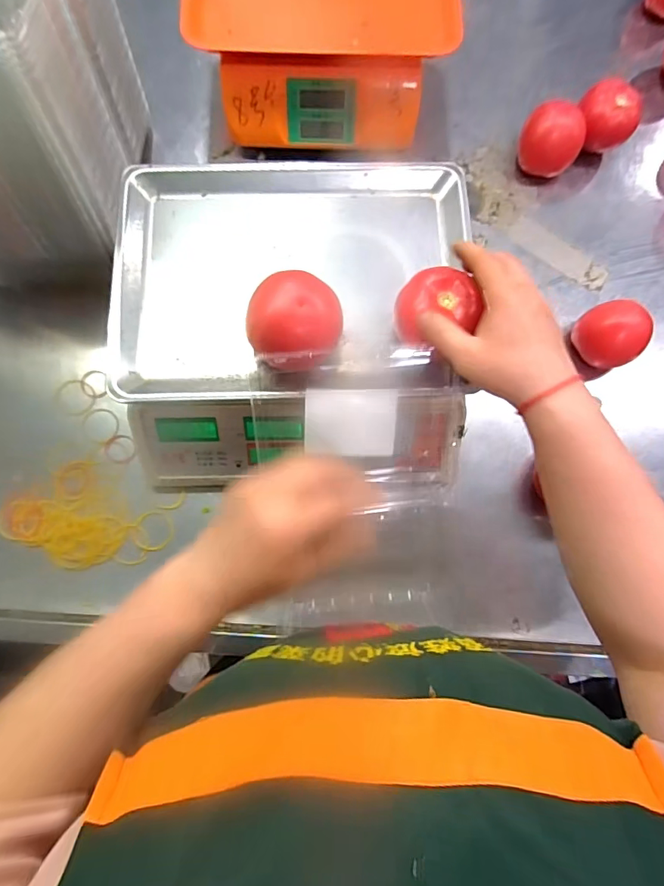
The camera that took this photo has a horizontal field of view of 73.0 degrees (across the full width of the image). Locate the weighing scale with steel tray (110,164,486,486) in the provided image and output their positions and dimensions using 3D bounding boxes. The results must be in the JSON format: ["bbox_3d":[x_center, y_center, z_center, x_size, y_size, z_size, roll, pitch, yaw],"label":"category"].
[{"bbox_3d":[-0.035,-0.117,0.468,0.327,0.110,0.311,-1,77,-2],"label":"weighing scale with steel tray"}]

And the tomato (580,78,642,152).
[{"bbox_3d":[0.346,-0.410,0.570,0.073,0.062,0.054,0,77,-2],"label":"tomato"}]

